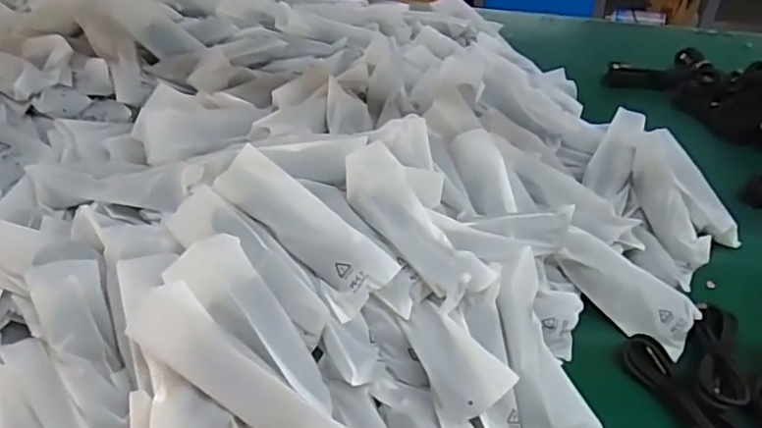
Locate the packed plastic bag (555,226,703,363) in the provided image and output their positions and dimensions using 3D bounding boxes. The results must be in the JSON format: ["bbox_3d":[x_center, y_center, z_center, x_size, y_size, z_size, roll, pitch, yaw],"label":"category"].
[{"bbox_3d":[0.213,0.067,0.522,0.128,0.032,0.052,39,52,11],"label":"packed plastic bag"}]

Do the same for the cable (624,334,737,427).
[{"bbox_3d":[0.231,0.138,0.459,0.032,0.018,0.108,-13,43,-13],"label":"cable"}]

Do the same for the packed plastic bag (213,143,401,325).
[{"bbox_3d":[-0.063,0.011,0.453,0.155,0.014,0.051,40,92,16],"label":"packed plastic bag"}]

